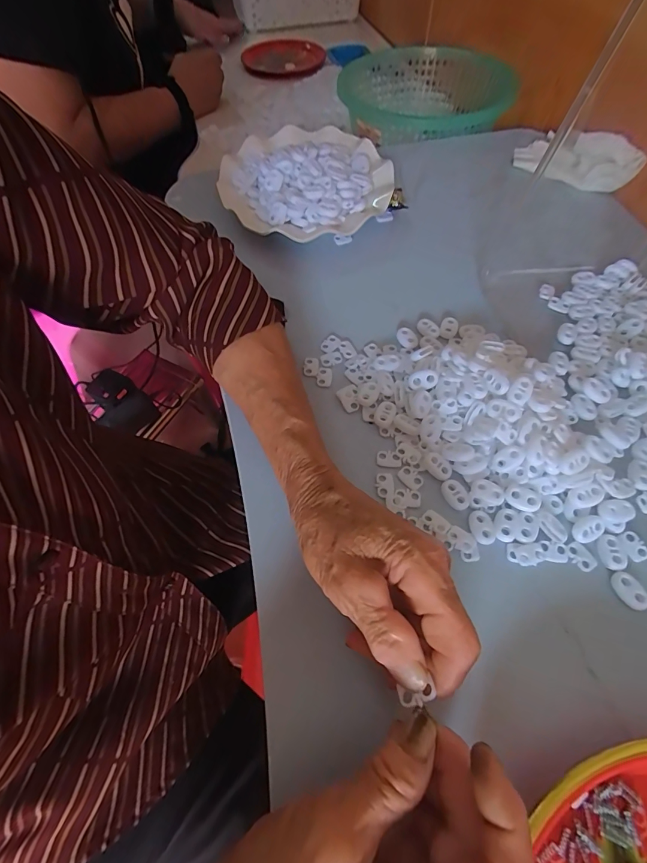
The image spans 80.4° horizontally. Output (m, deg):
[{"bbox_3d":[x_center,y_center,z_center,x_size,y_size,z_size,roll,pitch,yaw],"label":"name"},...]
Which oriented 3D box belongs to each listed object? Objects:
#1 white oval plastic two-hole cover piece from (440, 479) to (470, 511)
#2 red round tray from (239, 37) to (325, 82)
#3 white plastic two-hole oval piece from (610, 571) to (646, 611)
[{"bbox_3d":[0.091,0.044,0.265,0.015,0.004,0.022,-18,62,-8],"label":"white oval plastic two-hole cover piece"},{"bbox_3d":[-0.090,-0.787,0.812,0.181,0.035,0.187,-1,61,1],"label":"red round tray"},{"bbox_3d":[0.186,0.097,0.232,0.013,0.004,0.022,-29,64,-14],"label":"white plastic two-hole oval piece"}]

